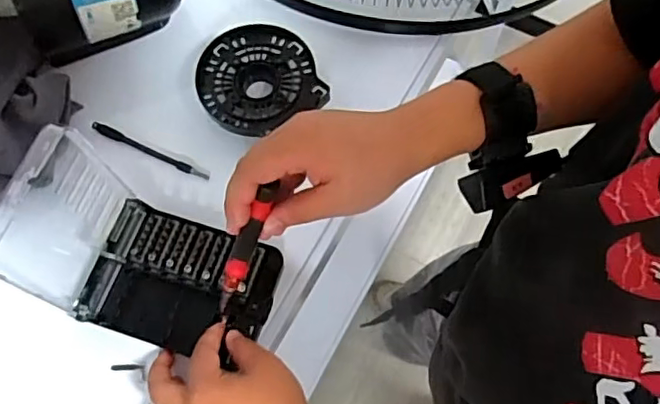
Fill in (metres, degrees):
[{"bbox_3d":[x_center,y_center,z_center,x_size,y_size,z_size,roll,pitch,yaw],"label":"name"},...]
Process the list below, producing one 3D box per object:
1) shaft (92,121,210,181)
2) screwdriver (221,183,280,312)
[{"bbox_3d":[-0.172,-0.048,0.563,0.127,0.007,0.011,25,70,9],"label":"shaft"},{"bbox_3d":[-0.063,0.037,0.431,0.015,0.157,0.013,44,47,15],"label":"screwdriver"}]

